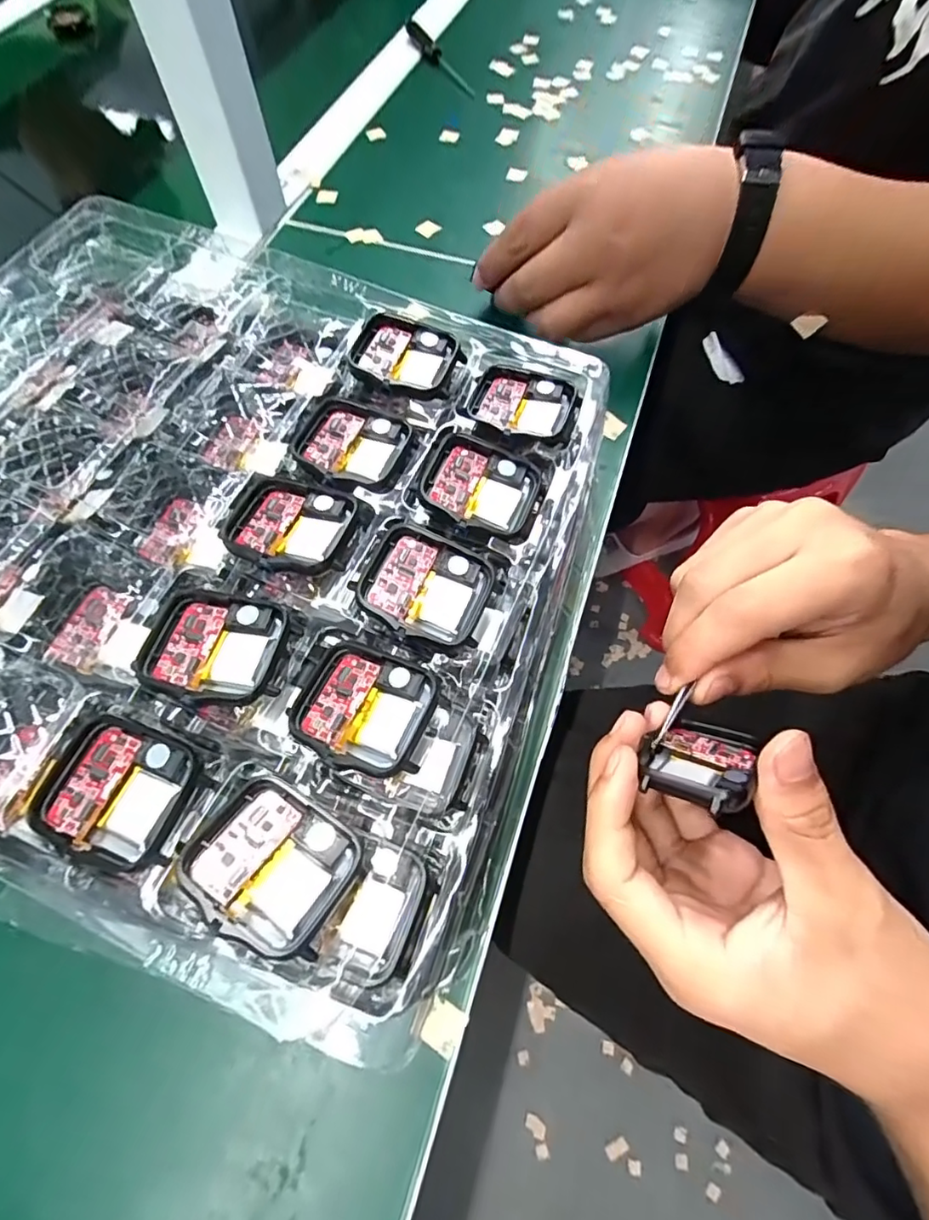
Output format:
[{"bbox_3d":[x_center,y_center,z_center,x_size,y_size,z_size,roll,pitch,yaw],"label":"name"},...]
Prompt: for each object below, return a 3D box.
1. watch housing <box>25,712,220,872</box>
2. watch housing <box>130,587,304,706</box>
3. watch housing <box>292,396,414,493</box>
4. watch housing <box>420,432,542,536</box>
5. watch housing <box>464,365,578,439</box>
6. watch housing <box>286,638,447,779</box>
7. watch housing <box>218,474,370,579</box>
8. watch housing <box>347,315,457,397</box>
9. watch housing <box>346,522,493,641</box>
[{"bbox_3d":[-0.102,0.054,0.163,0.045,0.009,0.037,20,66,10],"label":"watch housing"},{"bbox_3d":[-0.082,0.013,0.181,0.046,0.013,0.038,9,65,5],"label":"watch housing"},{"bbox_3d":[-0.046,-0.067,0.223,0.043,0.008,0.039,16,65,8],"label":"watch housing"},{"bbox_3d":[0.006,-0.048,0.214,0.042,0.013,0.038,18,66,9],"label":"watch housing"},{"bbox_3d":[0.024,-0.089,0.236,0.042,0.007,0.035,17,66,9],"label":"watch housing"},{"bbox_3d":[-0.032,0.031,0.176,0.045,0.006,0.038,20,67,11],"label":"watch housing"},{"bbox_3d":[-0.064,-0.031,0.201,0.047,0.011,0.038,16,65,8],"label":"watch housing"},{"bbox_3d":[-0.028,-0.110,0.237,0.042,0.008,0.038,14,65,7],"label":"watch housing"},{"bbox_3d":[-0.014,-0.010,0.191,0.042,0.007,0.036,18,66,9],"label":"watch housing"}]

